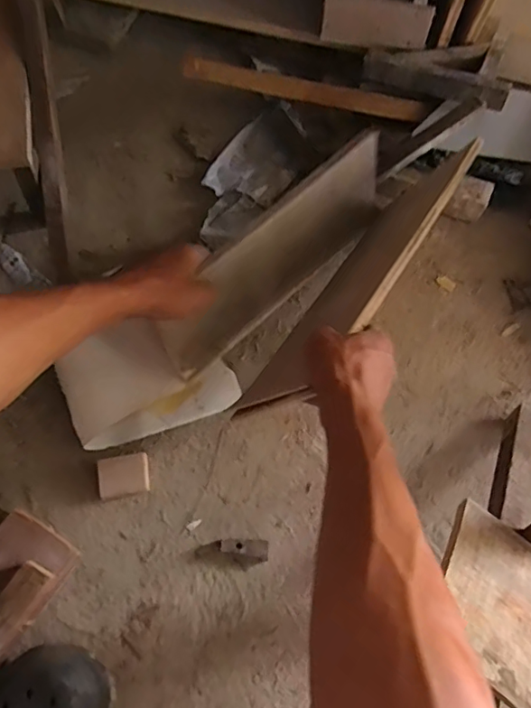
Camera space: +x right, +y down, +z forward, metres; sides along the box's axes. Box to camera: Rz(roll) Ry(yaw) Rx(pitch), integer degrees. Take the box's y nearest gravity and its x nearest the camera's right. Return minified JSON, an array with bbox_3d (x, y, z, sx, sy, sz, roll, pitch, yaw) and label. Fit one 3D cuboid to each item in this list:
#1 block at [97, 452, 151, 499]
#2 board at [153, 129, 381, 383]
[{"bbox_3d":[-0.156,0.136,0.597,0.054,0.016,0.042,-12,68,-8],"label":"block"},{"bbox_3d":[0.019,-0.116,0.642,0.020,0.147,0.348,37,69,27],"label":"board"}]

